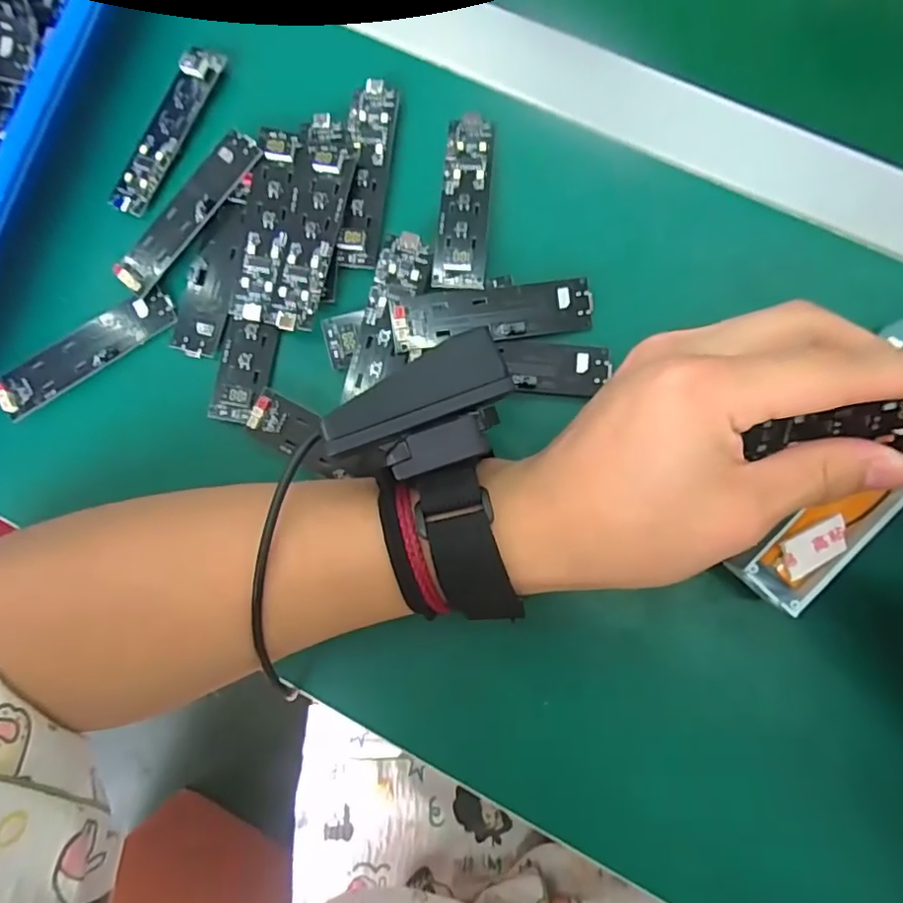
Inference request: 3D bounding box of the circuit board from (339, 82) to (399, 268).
[{"bbox_3d":[-0.042,-0.135,0.286,0.022,0.009,0.091,7,85,6],"label":"circuit board"}]

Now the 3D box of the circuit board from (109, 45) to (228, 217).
[{"bbox_3d":[-0.145,-0.163,0.297,0.020,0.006,0.092,25,87,7],"label":"circuit board"}]

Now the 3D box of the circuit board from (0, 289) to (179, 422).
[{"bbox_3d":[-0.177,-0.049,0.285,0.091,0.007,0.022,-33,82,1],"label":"circuit board"}]

